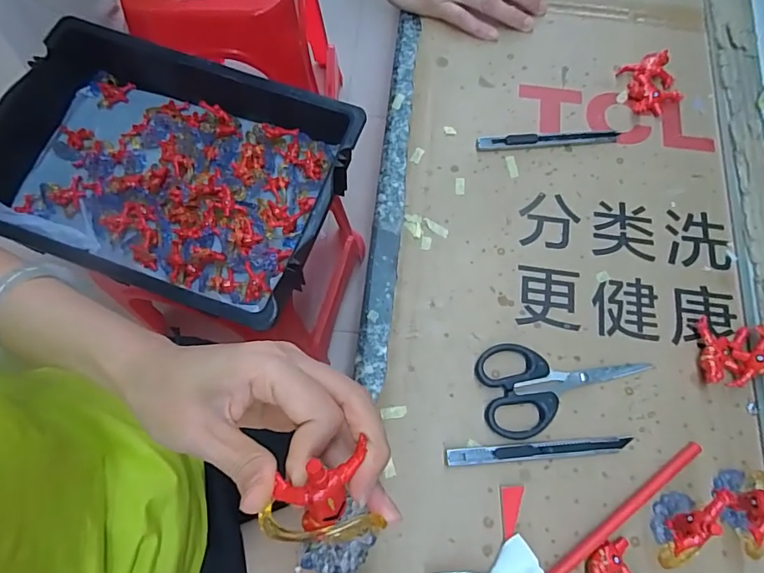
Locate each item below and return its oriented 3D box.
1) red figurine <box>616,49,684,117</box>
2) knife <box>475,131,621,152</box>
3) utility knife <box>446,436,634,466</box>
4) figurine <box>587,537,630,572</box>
[{"bbox_3d":[0.241,-0.180,0.423,0.046,0.015,0.053,-11,72,-5],"label":"red figurine"},{"bbox_3d":[0.143,-0.126,0.406,0.123,0.007,0.013,-6,72,-3],"label":"knife"},{"bbox_3d":[0.110,0.115,0.331,0.130,0.007,0.011,-4,72,-3],"label":"utility knife"},{"bbox_3d":[0.149,0.182,0.307,0.038,0.015,0.028,-3,72,-3],"label":"figurine"}]

